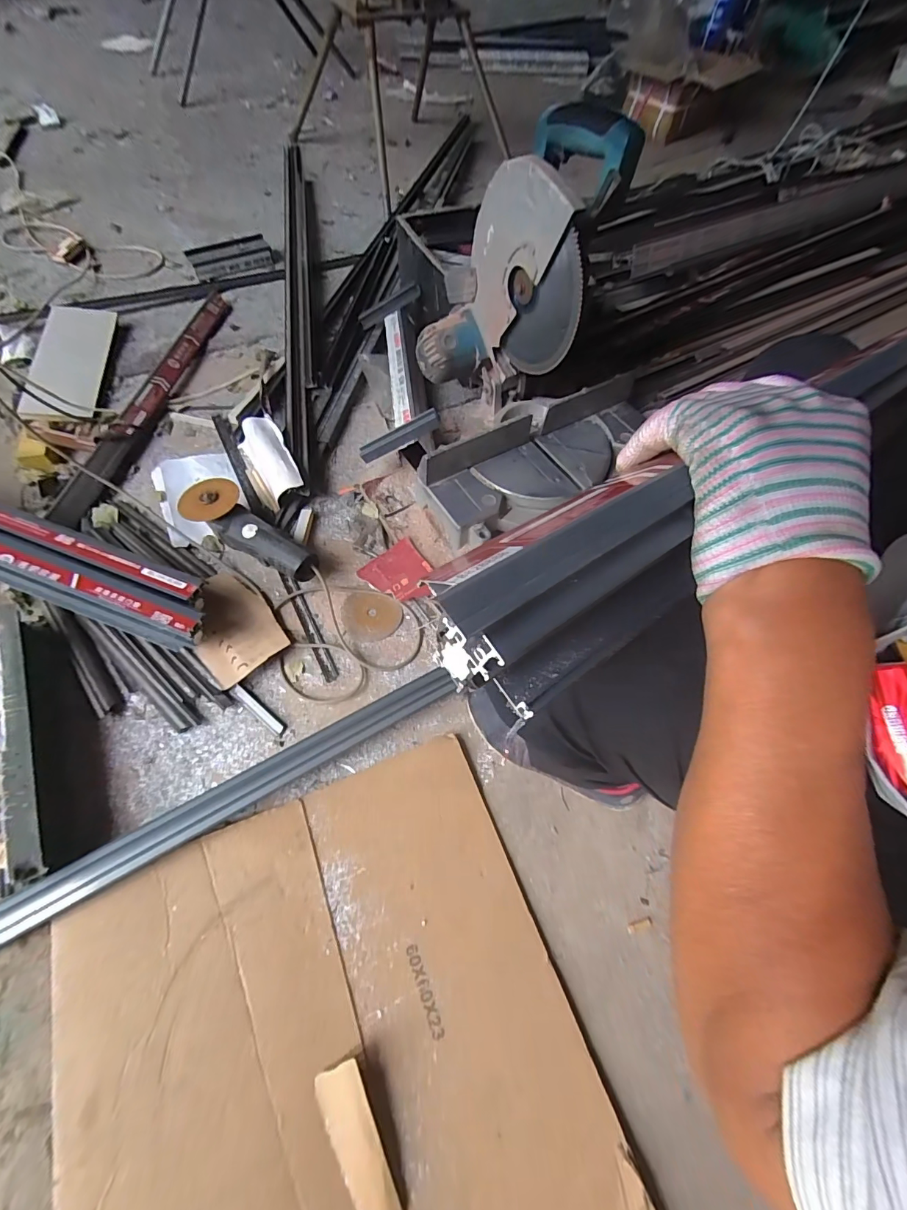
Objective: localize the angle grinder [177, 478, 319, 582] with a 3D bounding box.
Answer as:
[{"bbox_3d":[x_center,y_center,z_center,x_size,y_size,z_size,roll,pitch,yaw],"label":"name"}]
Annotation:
[{"bbox_3d":[-0.351,-0.130,0.795,0.282,0.073,0.100,27,65,12],"label":"angle grinder"}]

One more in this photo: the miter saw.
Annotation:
[{"bbox_3d":[0.115,-0.448,0.731,0.469,0.411,0.436,-29,67,-16],"label":"miter saw"}]

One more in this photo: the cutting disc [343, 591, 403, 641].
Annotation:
[{"bbox_3d":[-0.144,0.021,0.773,0.098,0.008,0.088,10,66,-1],"label":"cutting disc"}]

